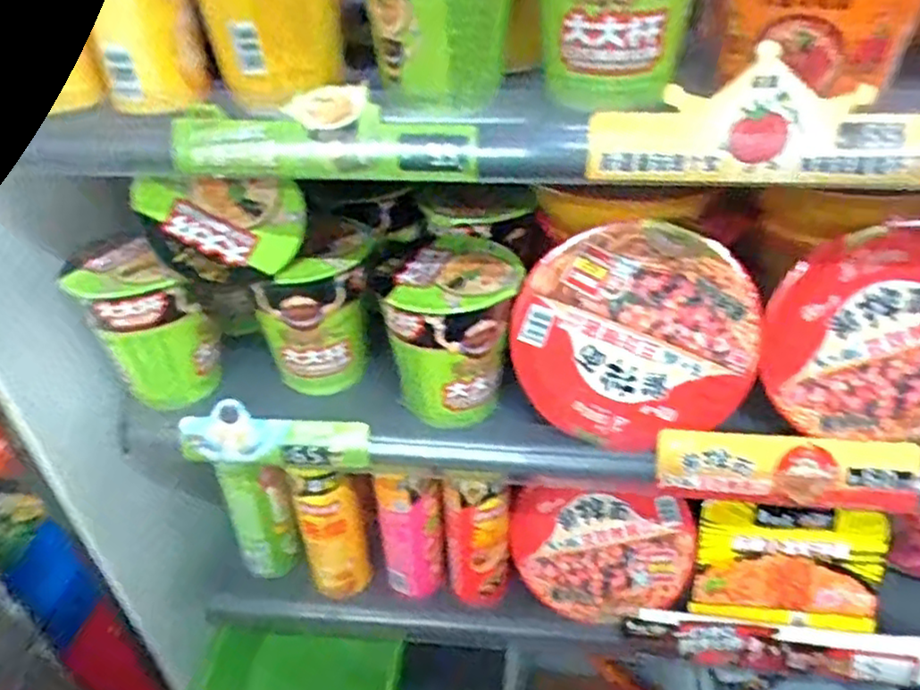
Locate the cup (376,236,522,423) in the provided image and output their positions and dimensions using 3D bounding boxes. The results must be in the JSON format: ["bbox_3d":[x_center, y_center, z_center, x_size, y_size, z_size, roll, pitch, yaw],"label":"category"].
[{"bbox_3d":[-0.003,-0.009,0.595,0.104,0.129,0.109,5,37,10],"label":"cup"}]

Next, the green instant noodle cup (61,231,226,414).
[{"bbox_3d":[-0.277,-0.018,0.621,0.087,0.134,0.092,-2,37,1],"label":"green instant noodle cup"}]

